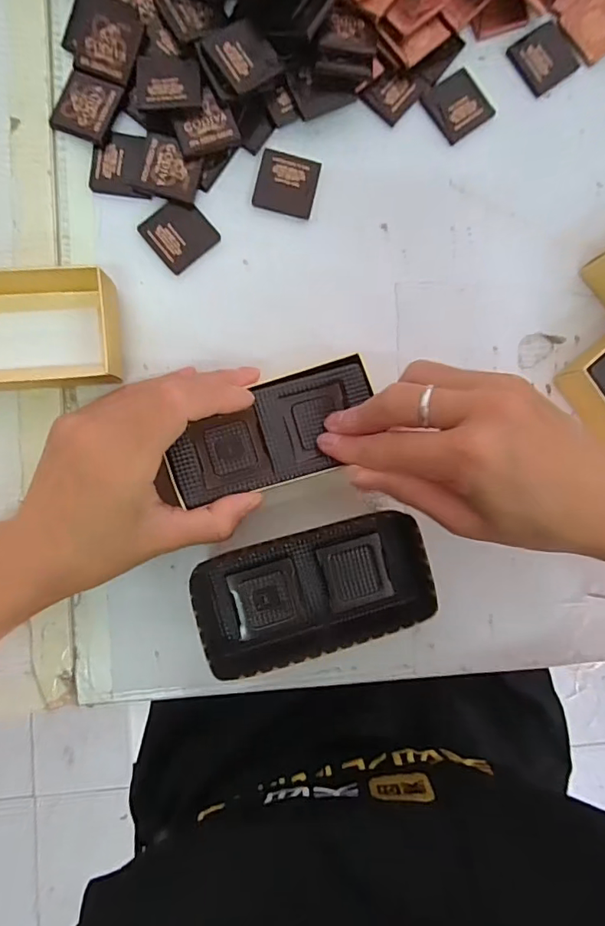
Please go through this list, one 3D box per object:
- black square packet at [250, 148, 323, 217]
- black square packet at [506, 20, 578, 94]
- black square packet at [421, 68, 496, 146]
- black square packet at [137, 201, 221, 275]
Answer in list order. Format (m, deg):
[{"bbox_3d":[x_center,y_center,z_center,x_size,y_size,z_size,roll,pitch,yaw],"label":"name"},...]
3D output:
[{"bbox_3d":[-0.009,-0.161,0.293,0.034,0.004,0.033,12,88,-5],"label":"black square packet"},{"bbox_3d":[0.144,-0.243,0.305,0.035,0.004,0.033,-37,93,-4],"label":"black square packet"},{"bbox_3d":[0.093,-0.214,0.305,0.036,0.004,0.034,-37,93,-4],"label":"black square packet"},{"bbox_3d":[-0.069,-0.129,0.288,0.034,0.004,0.034,-41,93,-4],"label":"black square packet"}]

